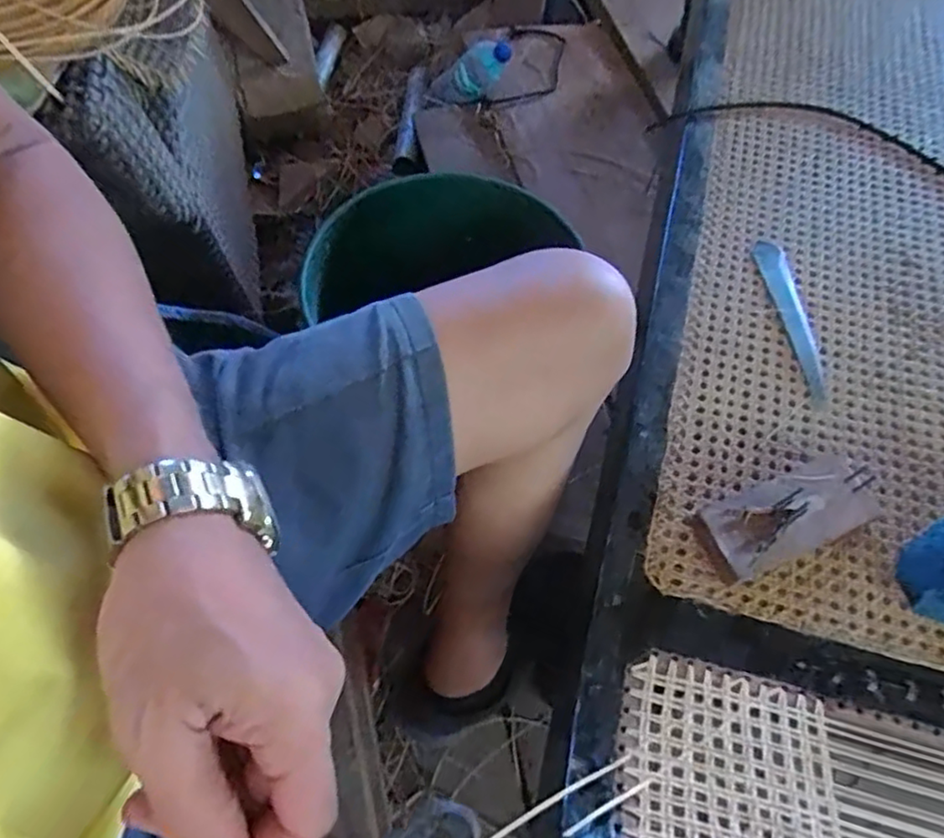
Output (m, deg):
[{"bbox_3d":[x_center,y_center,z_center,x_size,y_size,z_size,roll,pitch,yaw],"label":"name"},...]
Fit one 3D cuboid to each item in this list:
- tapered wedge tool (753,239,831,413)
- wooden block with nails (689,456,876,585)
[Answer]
[{"bbox_3d":[0.293,-0.091,0.600,0.030,0.005,0.184,-3,64,-4],"label":"tapered wedge tool"},{"bbox_3d":[0.241,0.068,0.491,0.137,0.041,0.059,-20,66,-12],"label":"wooden block with nails"}]

